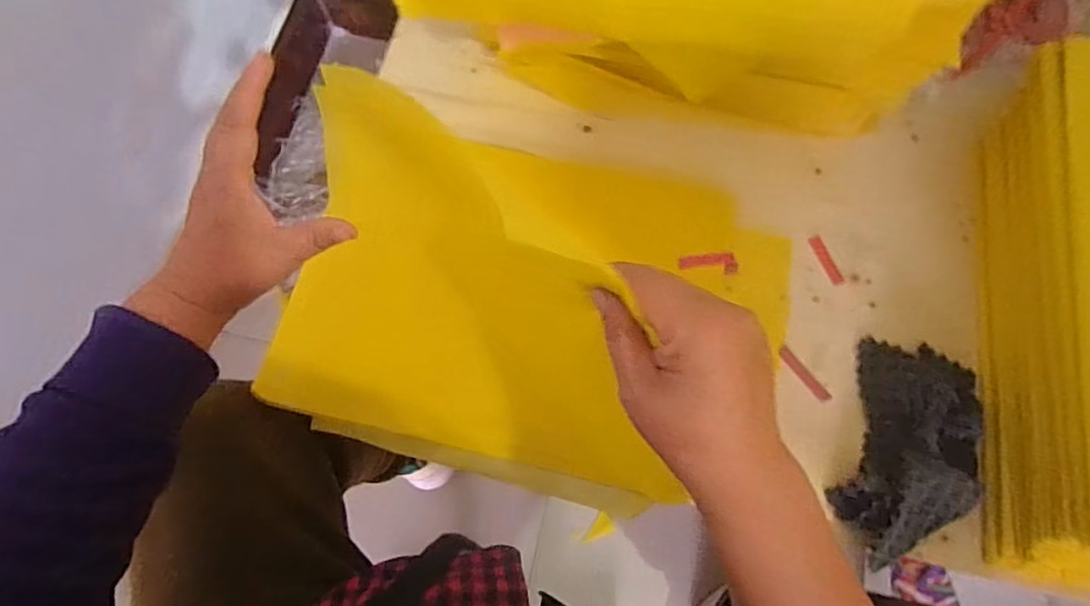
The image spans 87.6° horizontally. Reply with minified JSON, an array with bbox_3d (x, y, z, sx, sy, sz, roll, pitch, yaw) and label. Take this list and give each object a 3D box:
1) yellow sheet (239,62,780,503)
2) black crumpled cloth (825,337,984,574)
[{"bbox_3d":[-0.021,-0.001,0.469,0.416,0.073,0.281,15,75,5],"label":"yellow sheet"},{"bbox_3d":[0.284,0.115,0.436,0.094,0.032,0.169,15,75,5],"label":"black crumpled cloth"}]

